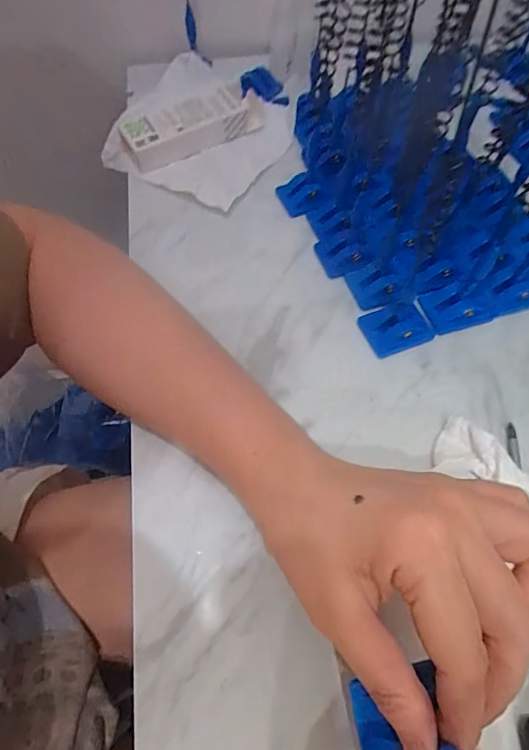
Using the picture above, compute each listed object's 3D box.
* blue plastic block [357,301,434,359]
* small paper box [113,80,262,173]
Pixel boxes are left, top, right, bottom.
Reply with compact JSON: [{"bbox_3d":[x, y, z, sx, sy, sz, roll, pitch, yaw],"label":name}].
[{"bbox_3d":[0.091,-0.034,0.310,0.042,0.015,0.033,-16,62,-8],"label":"blue plastic block"},{"bbox_3d":[-0.062,-0.228,0.411,0.129,0.025,0.050,-25,63,-13],"label":"small paper box"}]

